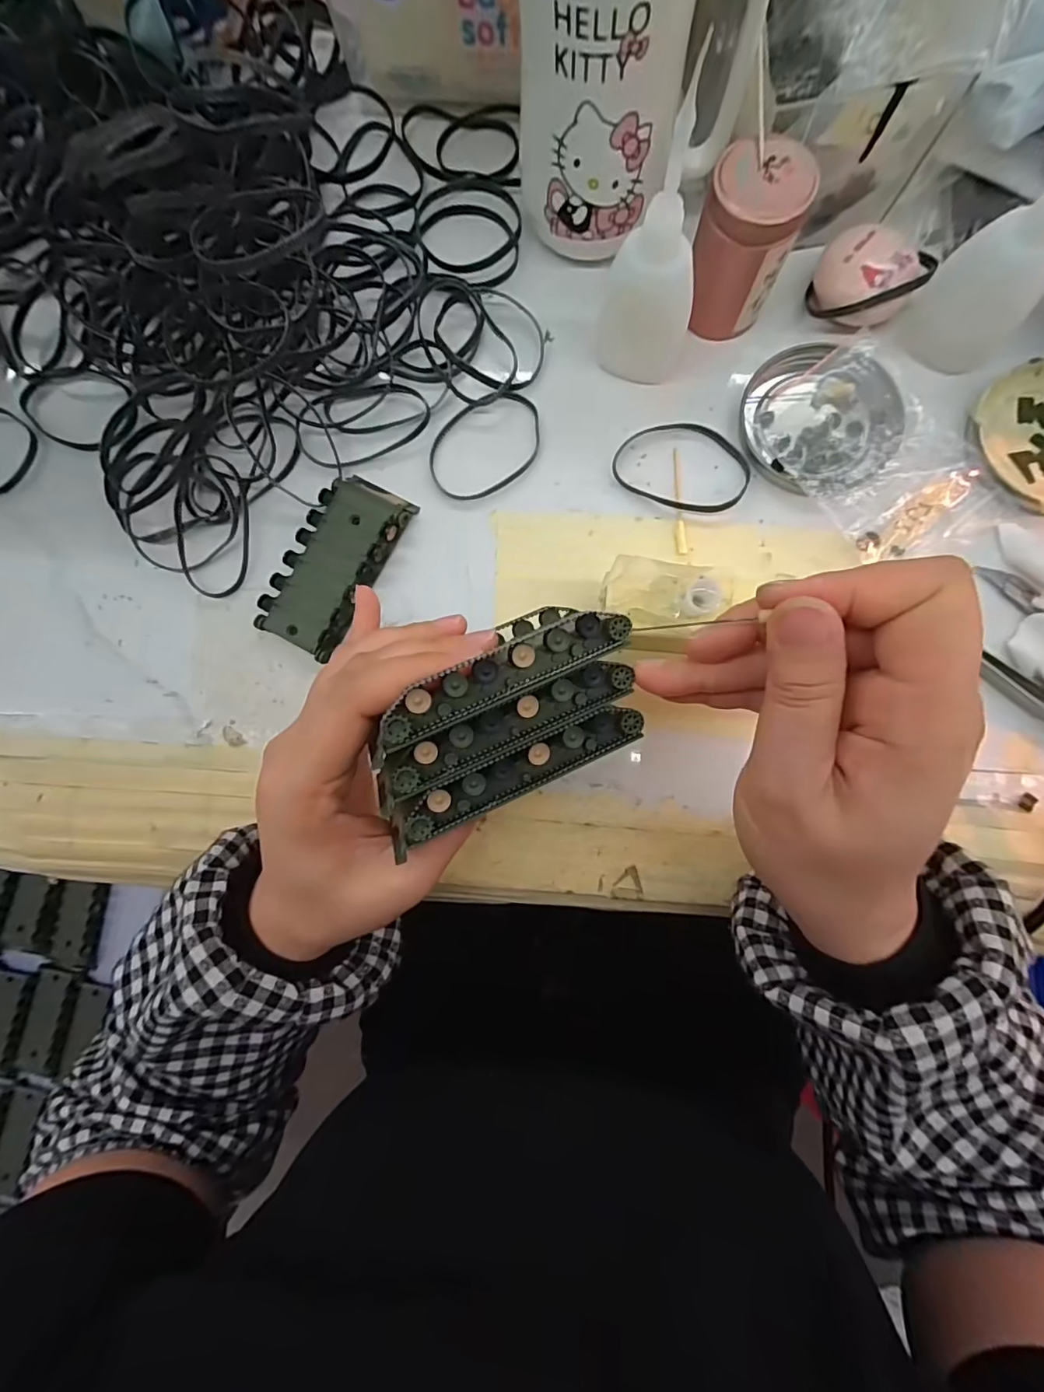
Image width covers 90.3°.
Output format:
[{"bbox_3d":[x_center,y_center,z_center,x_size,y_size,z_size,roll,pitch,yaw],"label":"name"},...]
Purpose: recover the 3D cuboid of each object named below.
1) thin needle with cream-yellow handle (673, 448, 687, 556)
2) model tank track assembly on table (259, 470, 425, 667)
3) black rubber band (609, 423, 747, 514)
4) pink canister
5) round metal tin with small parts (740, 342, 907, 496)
[{"bbox_3d":[0.082,-0.103,0.273,0.005,0.004,0.058,-3,84,3],"label":"thin needle with cream-yellow handle"},{"bbox_3d":[-0.097,-0.070,0.273,0.045,0.014,0.095,29,86,6],"label":"model tank track assembly on table"},{"bbox_3d":[0.085,-0.123,0.274,0.070,0.004,0.047,23,86,5],"label":"black rubber band"},{"bbox_3d":[0.107,-0.218,0.253,0.043,0.061,0.039,20,85,5],"label":"pink canister"},{"bbox_3d":[0.153,-0.141,0.266,0.076,0.012,0.077,0,84,3],"label":"round metal tin with small parts"}]

